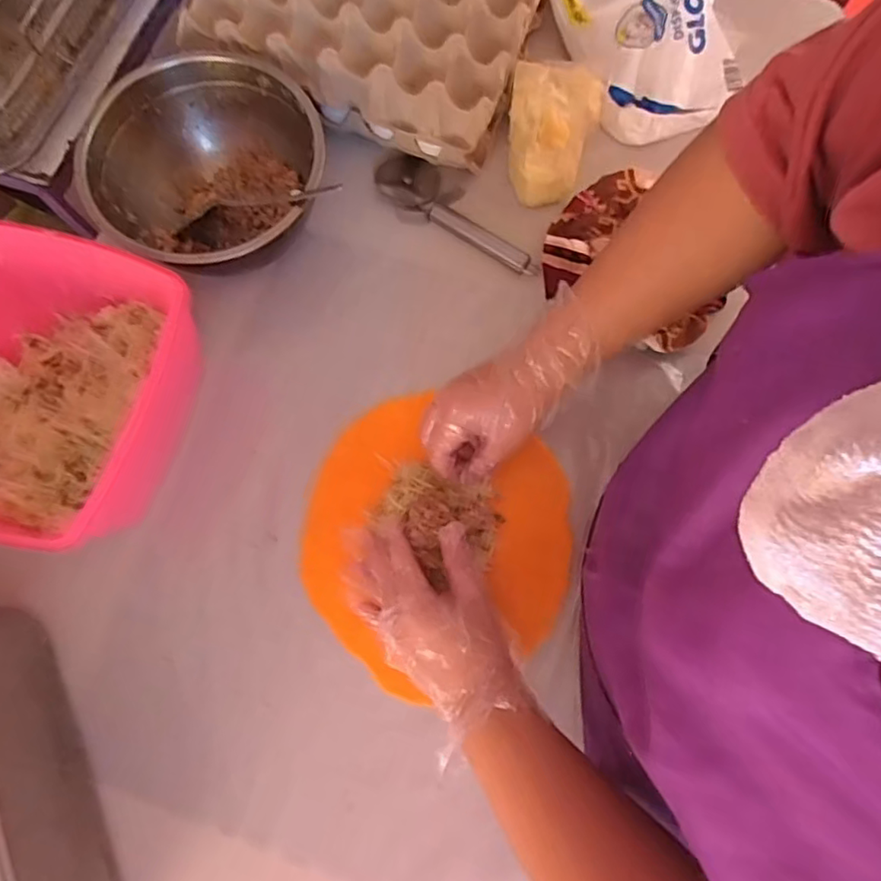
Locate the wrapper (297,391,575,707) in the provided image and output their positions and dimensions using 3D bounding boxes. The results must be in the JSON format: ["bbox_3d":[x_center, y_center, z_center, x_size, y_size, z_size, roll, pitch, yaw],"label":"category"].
[{"bbox_3d":[-0.008,0.080,0.471,0.218,0.053,0.222,0,76,1],"label":"wrapper"}]

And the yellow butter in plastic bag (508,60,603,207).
[{"bbox_3d":[0.103,-0.291,0.545,0.079,0.066,0.129,9,76,3],"label":"yellow butter in plastic bag"}]

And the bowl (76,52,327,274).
[{"bbox_3d":[-0.197,-0.226,0.516,0.186,0.097,0.186,0,76,1],"label":"bowl"}]

